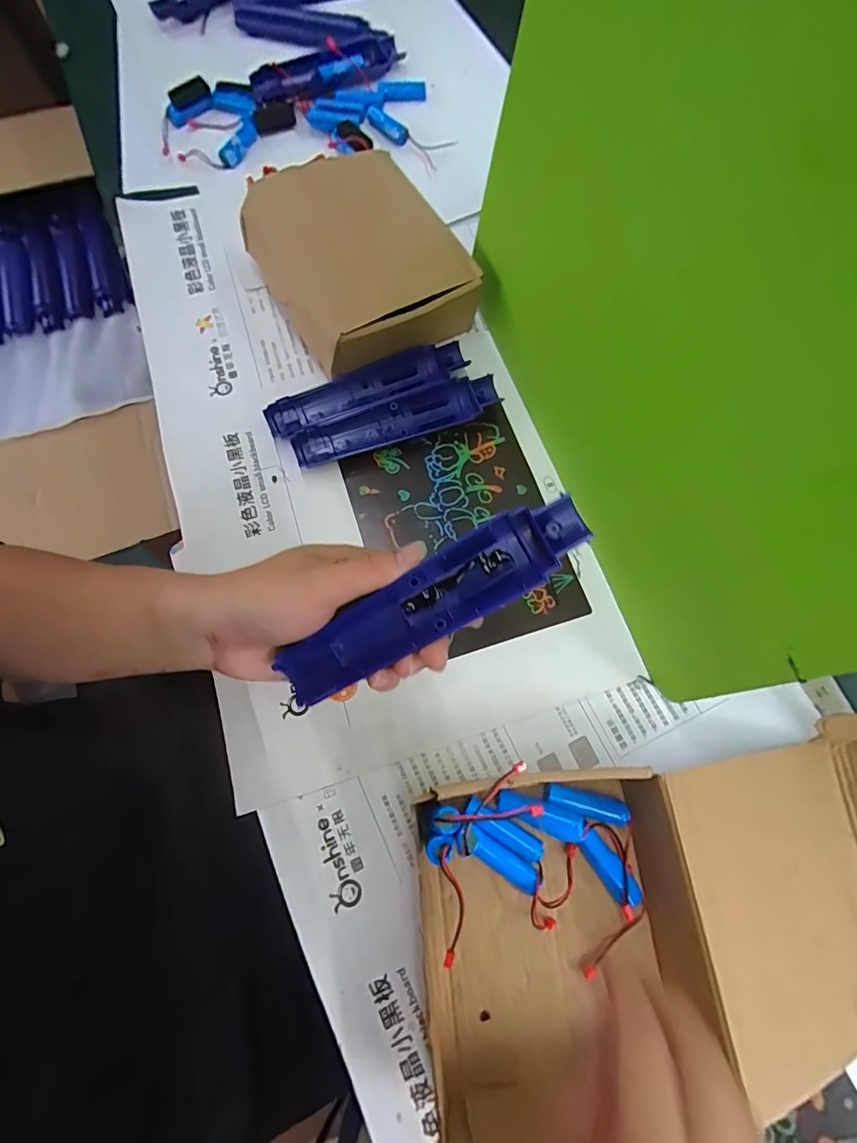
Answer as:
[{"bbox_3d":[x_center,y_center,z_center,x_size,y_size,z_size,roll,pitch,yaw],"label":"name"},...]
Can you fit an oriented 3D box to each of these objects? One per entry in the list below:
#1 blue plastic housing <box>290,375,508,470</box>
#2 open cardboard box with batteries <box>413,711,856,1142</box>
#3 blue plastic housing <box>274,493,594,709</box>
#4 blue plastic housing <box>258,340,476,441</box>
[{"bbox_3d":[-0.025,-0.120,0.409,0.167,0.023,0.033,-19,73,-6],"label":"blue plastic housing"},{"bbox_3d":[0.150,0.195,0.285,0.303,0.055,0.169,-8,72,-3],"label":"open cardboard box with batteries"},{"bbox_3d":[0.001,0.017,0.253,0.165,0.024,0.034,-31,74,7],"label":"blue plastic housing"},{"bbox_3d":[-0.050,-0.146,0.406,0.163,0.016,0.038,-21,73,-7],"label":"blue plastic housing"}]

